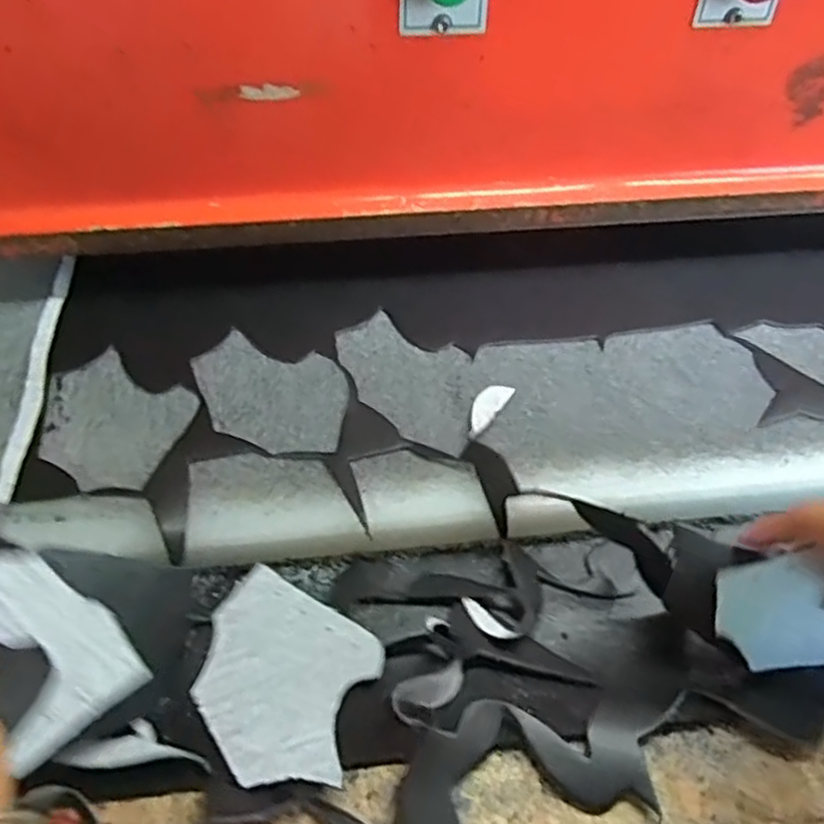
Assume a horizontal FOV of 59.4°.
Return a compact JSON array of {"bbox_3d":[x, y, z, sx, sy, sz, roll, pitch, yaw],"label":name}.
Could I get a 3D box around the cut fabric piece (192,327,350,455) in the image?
[{"bbox_3d":[-0.106,-0.014,0.533,0.124,0.006,0.096,13,45,10],"label":"cut fabric piece"}]

